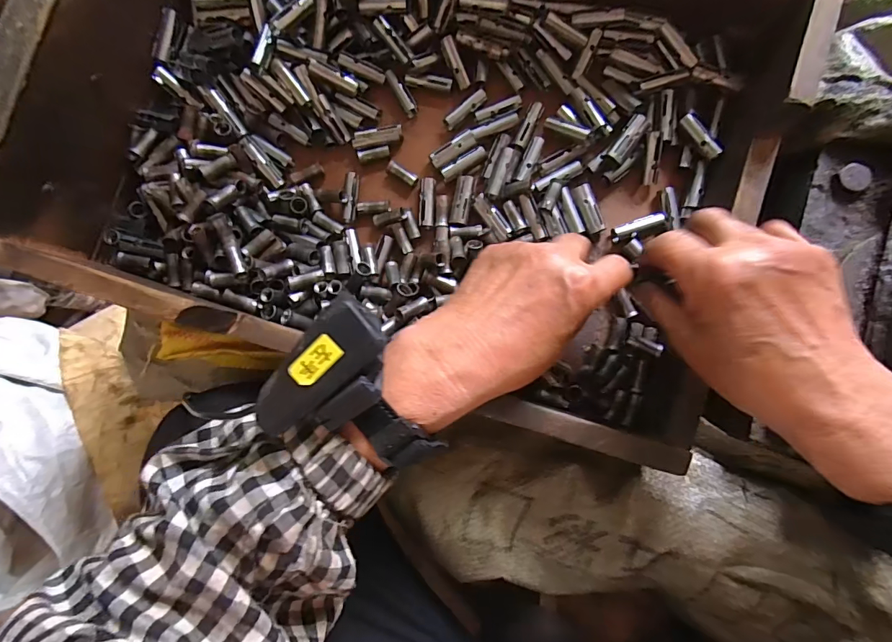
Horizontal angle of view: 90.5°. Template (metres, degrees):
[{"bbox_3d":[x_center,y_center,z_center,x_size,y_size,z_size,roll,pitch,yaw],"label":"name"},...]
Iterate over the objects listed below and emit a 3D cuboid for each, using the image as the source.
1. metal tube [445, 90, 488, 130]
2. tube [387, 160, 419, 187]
[{"bbox_3d":[0.016,-0.163,0.339,0.039,0.006,0.009,-37,81,2],"label":"metal tube"},{"bbox_3d":[-0.033,-0.113,0.339,0.025,0.006,0.010,32,88,-4],"label":"tube"}]

